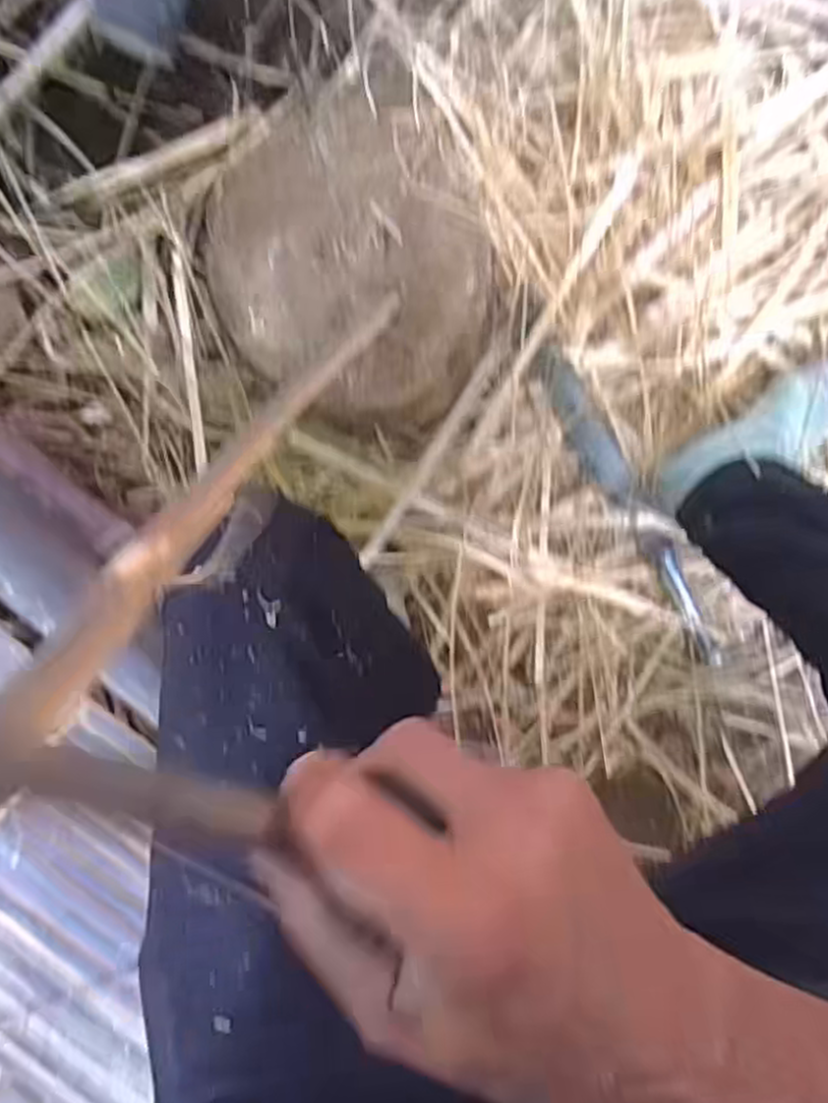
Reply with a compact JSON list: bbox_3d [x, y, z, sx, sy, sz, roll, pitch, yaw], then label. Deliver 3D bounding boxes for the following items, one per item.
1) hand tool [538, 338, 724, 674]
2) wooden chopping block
[{"bbox_3d":[0.238,-0.044,0.784,0.042,0.080,0.374,-33,92,3],"label":"hand tool"},{"bbox_3d":[-0.057,-0.250,0.678,0.249,0.121,0.246,-5,93,-1],"label":"wooden chopping block"}]

